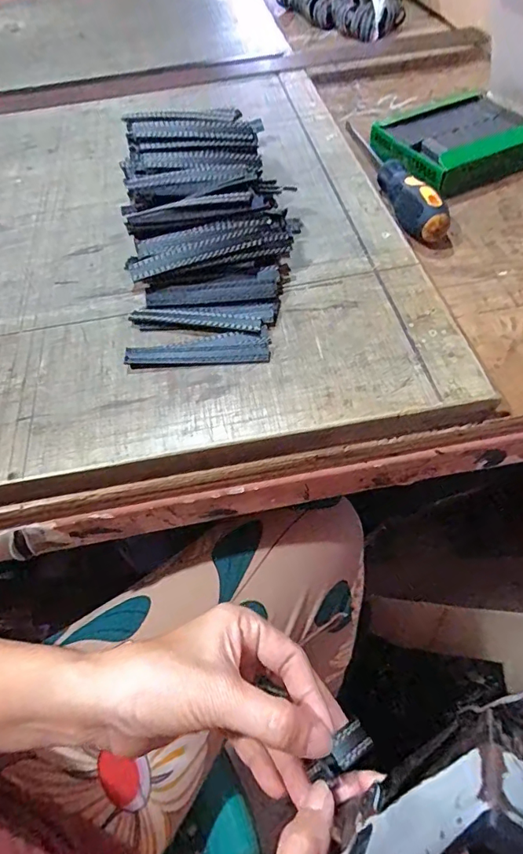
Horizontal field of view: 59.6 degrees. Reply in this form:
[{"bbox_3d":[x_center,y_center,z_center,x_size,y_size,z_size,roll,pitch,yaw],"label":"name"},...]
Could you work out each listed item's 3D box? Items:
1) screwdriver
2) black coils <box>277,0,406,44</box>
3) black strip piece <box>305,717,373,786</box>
[{"bbox_3d":[0.116,-0.224,0.405,0.027,0.026,0.171,-14,56,-4],"label":"screwdriver"},{"bbox_3d":[0.114,-0.621,0.669,0.147,0.035,0.210,-10,56,-2],"label":"black coils"},{"bbox_3d":[0.037,0.156,0.217,0.033,0.010,0.013,-33,59,-13],"label":"black strip piece"}]

